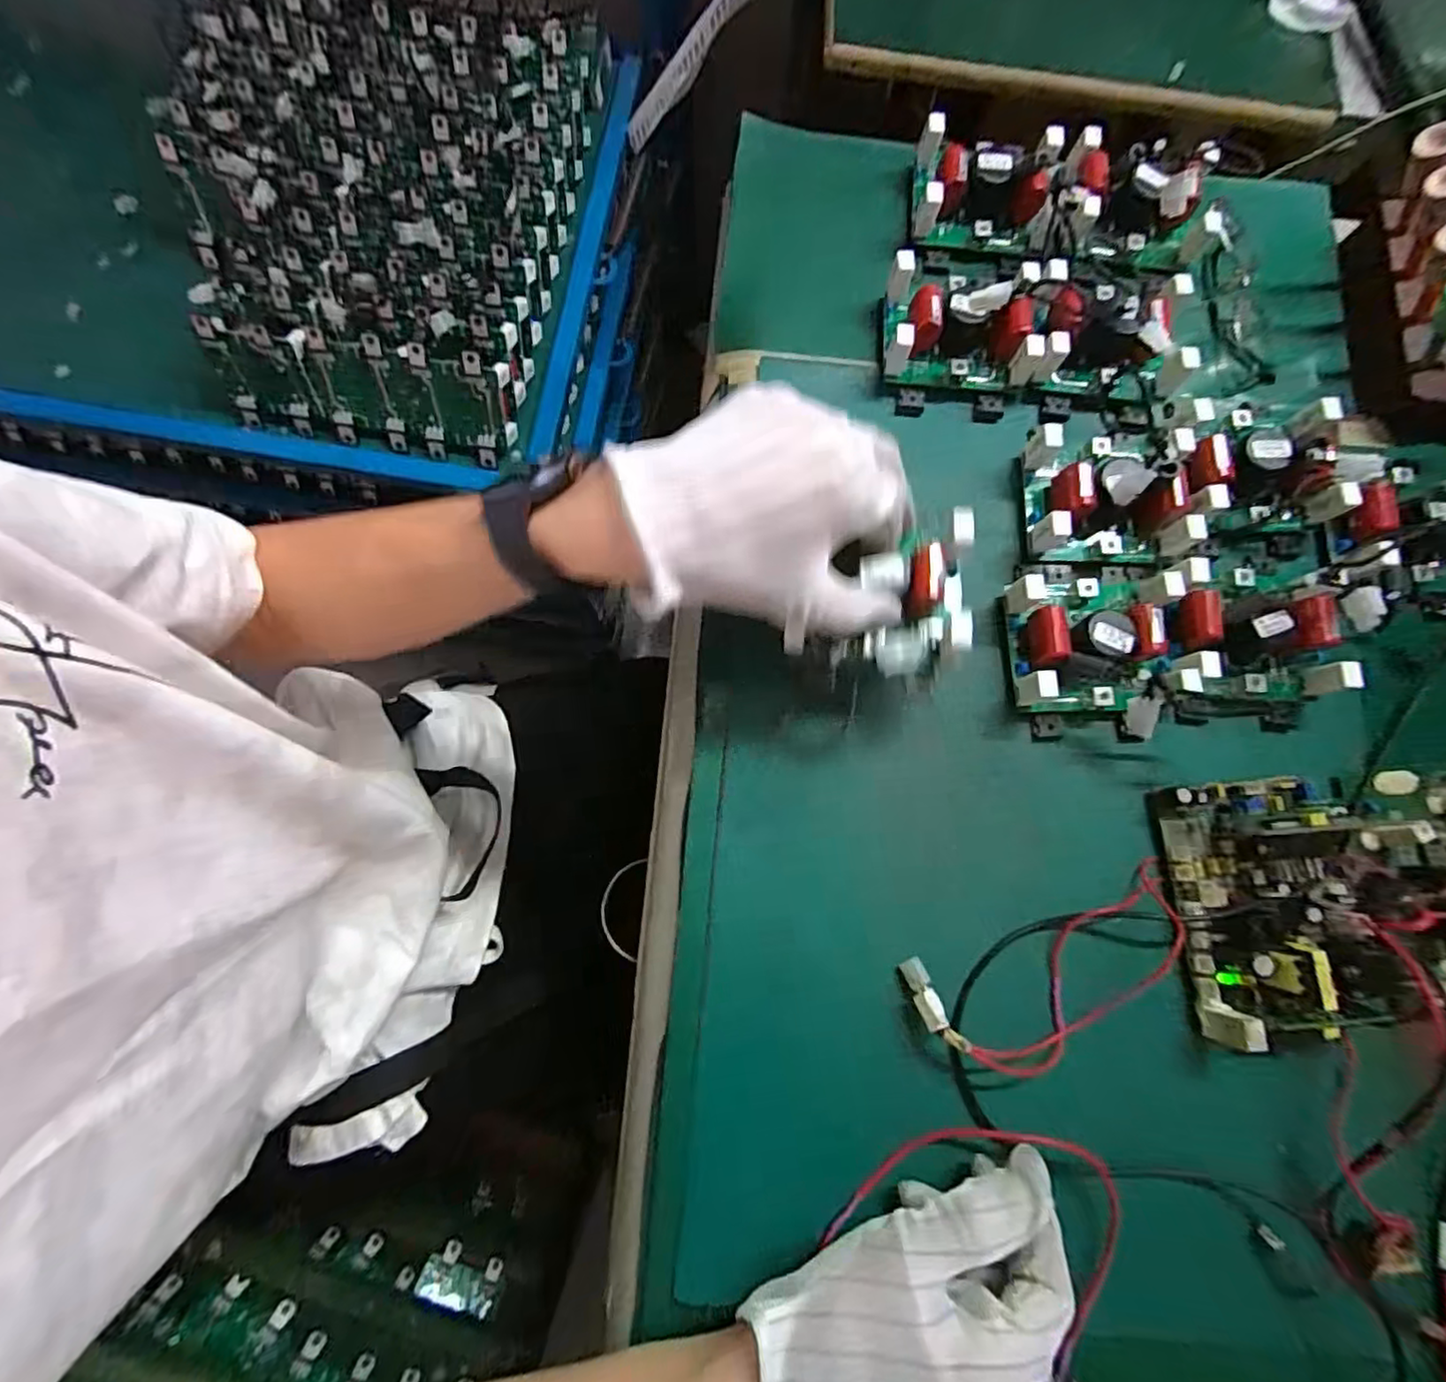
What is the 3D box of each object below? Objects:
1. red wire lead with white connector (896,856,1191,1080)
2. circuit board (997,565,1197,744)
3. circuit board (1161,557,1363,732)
[{"bbox_3d":[0.166,0.141,0.313,0.144,0.025,0.063,-19,80,-6],"label":"red wire lead with white connector"},{"bbox_3d":[0.198,-0.026,0.345,0.082,0.035,0.098,2,79,-2],"label":"circuit board"},{"bbox_3d":[0.284,-0.026,0.347,0.093,0.038,0.084,5,78,-1],"label":"circuit board"}]

